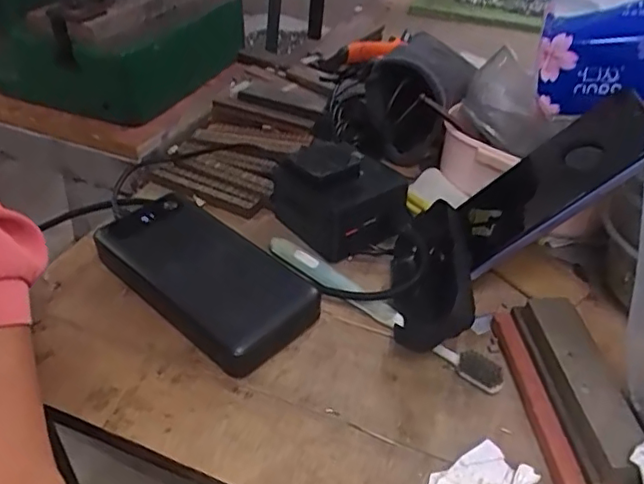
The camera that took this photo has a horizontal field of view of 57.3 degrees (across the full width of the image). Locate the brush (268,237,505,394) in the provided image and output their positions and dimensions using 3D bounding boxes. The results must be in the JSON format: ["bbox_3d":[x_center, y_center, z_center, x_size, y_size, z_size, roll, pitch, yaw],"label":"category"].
[{"bbox_3d":[0.032,0.041,0.378,0.184,0.013,0.018,31,47,30],"label":"brush"}]

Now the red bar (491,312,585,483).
[{"bbox_3d":[0.118,0.093,0.314,0.013,0.009,0.144,-2,39,-6],"label":"red bar"}]

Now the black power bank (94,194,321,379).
[{"bbox_3d":[-0.075,0.020,0.384,0.170,0.031,0.074,32,47,31],"label":"black power bank"}]

